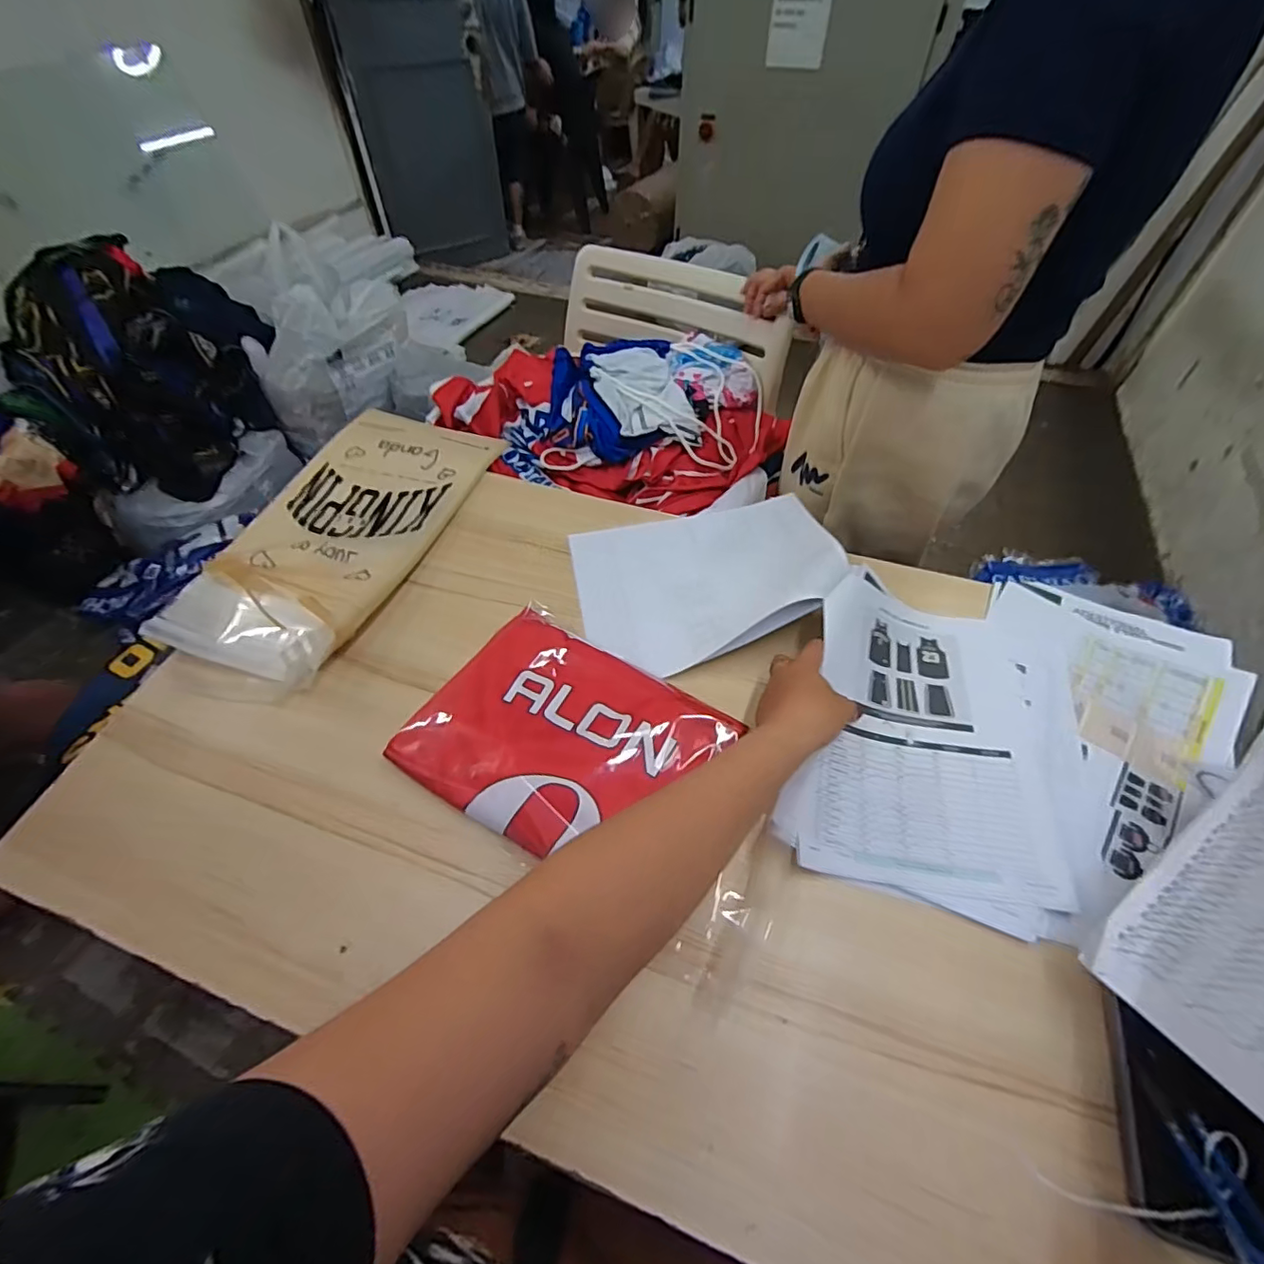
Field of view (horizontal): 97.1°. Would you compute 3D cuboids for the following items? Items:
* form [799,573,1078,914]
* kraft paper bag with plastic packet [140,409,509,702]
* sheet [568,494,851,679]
[{"bbox_3d":[0.255,0.069,0.504,0.206,0.070,0.290,8,52,6],"label":"form"},{"bbox_3d":[-0.359,-0.127,0.697,0.239,0.045,0.431,18,54,14],"label":"kraft paper bag with plastic packet"},{"bbox_3d":[0.075,-0.071,0.625,0.271,0.038,0.219,-19,46,6],"label":"sheet"}]

